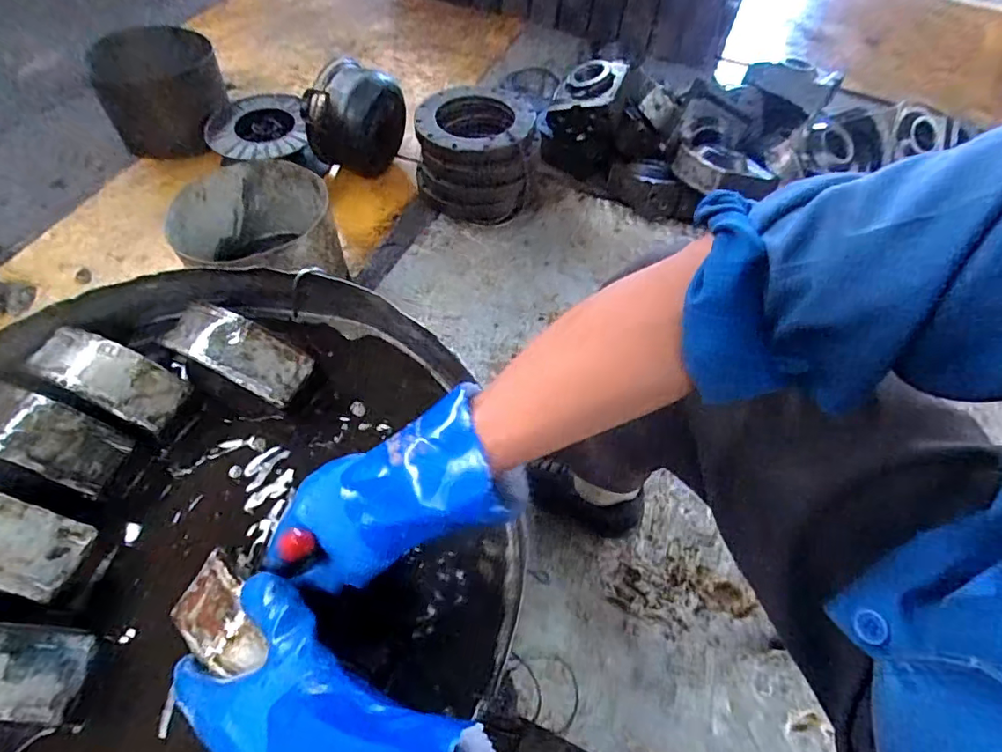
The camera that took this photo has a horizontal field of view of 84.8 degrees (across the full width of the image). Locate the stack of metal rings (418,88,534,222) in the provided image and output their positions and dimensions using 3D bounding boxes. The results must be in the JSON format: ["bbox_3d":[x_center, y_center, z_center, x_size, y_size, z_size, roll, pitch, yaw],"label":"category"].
[{"bbox_3d":[-0.057,-0.520,1.305,0.271,0.196,0.299,7,56,0],"label":"stack of metal rings"}]

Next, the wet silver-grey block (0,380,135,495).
[{"bbox_3d":[-0.405,0.053,0.486,0.136,0.030,0.058,17,56,8],"label":"wet silver-grey block"}]

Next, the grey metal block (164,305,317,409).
[{"bbox_3d":[-0.263,-0.026,0.542,0.148,0.032,0.055,23,57,11],"label":"grey metal block"}]

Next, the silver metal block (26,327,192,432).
[{"bbox_3d":[-0.377,-0.001,0.523,0.145,0.030,0.057,21,57,10],"label":"silver metal block"}]

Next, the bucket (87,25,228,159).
[{"bbox_3d":[-0.809,-0.673,1.327,0.272,0.226,0.261,-18,59,-15],"label":"bucket"}]

